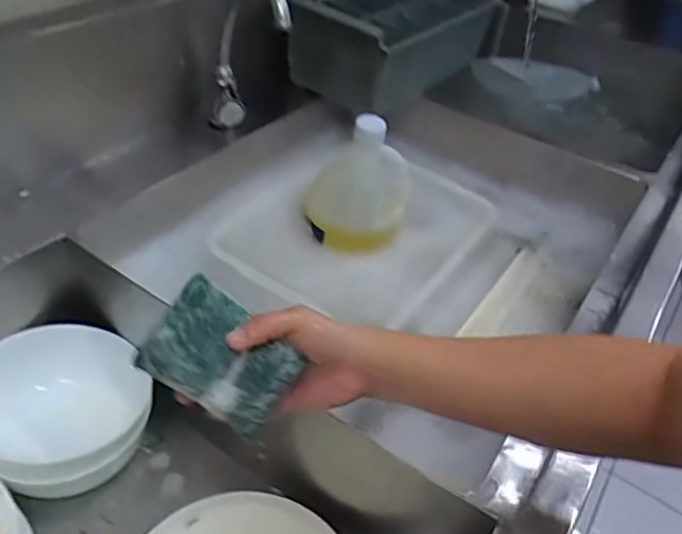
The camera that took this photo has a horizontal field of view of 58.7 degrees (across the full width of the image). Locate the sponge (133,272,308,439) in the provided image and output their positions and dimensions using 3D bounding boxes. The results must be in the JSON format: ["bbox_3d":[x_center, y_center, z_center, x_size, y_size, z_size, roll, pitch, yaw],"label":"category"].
[{"bbox_3d":[-0.085,0.066,0.437,0.101,0.078,0.010,37,3,-2],"label":"sponge"}]

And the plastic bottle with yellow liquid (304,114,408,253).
[{"bbox_3d":[0.028,-0.127,0.842,0.139,0.160,0.127,10,41,2],"label":"plastic bottle with yellow liquid"}]

